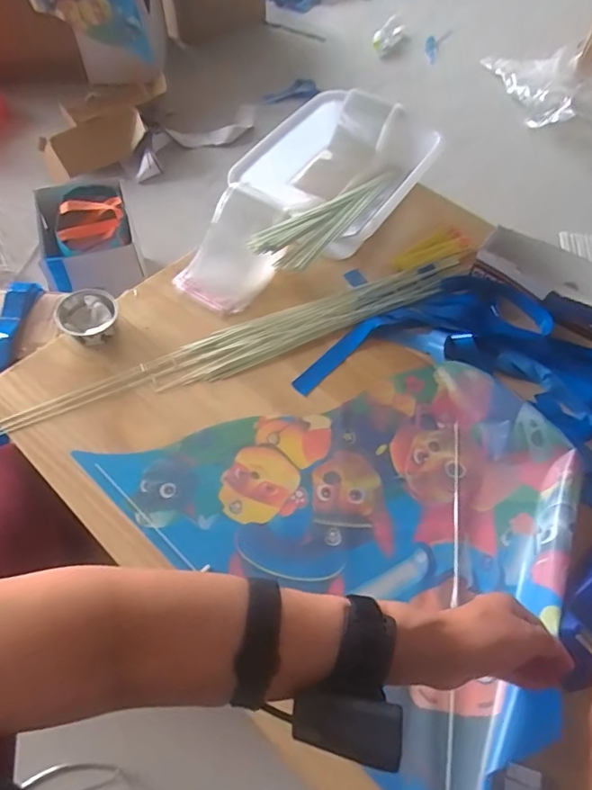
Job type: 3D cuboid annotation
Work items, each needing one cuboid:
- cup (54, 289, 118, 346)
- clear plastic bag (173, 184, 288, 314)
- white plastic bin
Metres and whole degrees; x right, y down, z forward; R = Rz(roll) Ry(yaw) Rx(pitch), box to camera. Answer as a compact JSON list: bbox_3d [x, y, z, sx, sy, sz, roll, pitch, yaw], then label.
[{"bbox_3d":[-0.294,-0.111,0.734,0.080,0.043,0.088,1,61,-1],"label":"cup"},{"bbox_3d":[-0.091,-0.217,0.790,0.124,0.027,0.179,34,100,7],"label":"clear plastic bag"},{"bbox_3d":[0.070,-0.368,0.889,0.252,0.102,0.356,30,64,15],"label":"white plastic bin"}]

